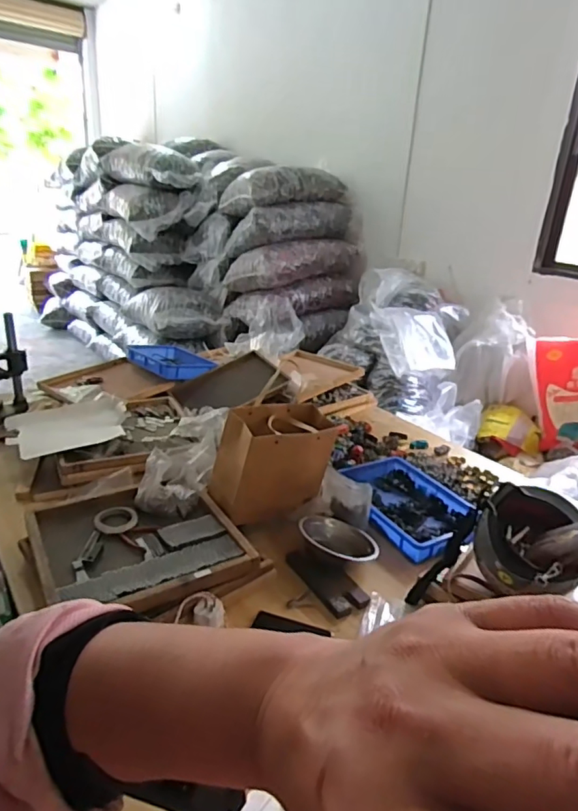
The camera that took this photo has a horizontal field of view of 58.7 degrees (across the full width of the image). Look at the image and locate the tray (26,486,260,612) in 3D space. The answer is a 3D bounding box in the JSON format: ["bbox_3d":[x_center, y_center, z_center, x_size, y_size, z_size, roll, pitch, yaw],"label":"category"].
[{"bbox_3d":[-0.327,0.285,1.121,0.402,0.039,0.405,-10,26,-29],"label":"tray"}]

